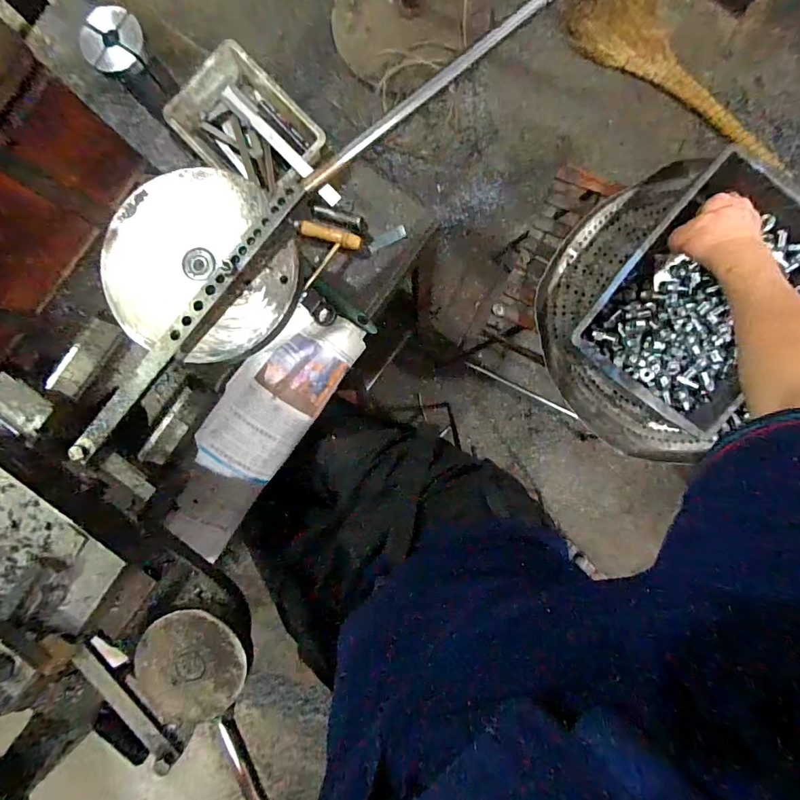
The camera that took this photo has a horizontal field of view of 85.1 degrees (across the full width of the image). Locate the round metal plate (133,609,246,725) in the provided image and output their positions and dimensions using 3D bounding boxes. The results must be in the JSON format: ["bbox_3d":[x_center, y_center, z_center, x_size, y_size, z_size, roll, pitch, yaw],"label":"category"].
[{"bbox_3d":[-0.189,0.241,0.395,0.097,0.010,0.098,0,89,3],"label":"round metal plate"}]

